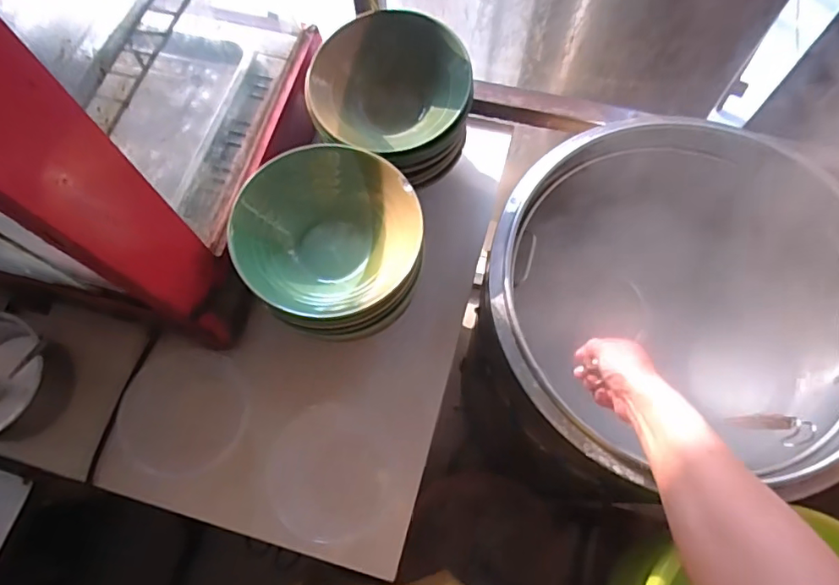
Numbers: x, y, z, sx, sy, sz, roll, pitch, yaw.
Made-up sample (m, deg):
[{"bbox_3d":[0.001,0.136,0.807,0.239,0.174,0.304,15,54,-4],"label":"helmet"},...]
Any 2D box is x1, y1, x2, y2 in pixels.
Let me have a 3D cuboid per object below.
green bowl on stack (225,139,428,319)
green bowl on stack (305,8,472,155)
[{"bbox_3d":[-0.097,-0.062,0.607,0.192,0.082,0.191,0,70,1],"label":"green bowl on stack"},{"bbox_3d":[-0.035,-0.244,0.676,0.187,0.085,0.188,0,70,1],"label":"green bowl on stack"}]

